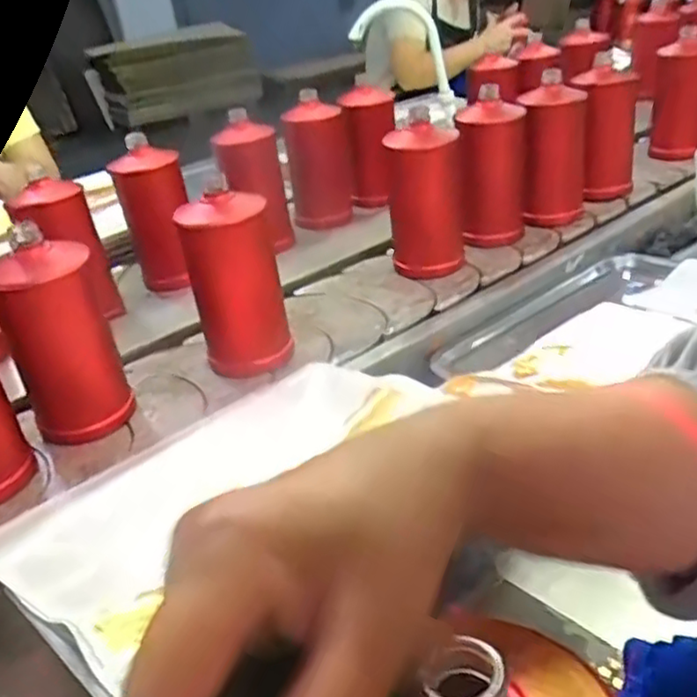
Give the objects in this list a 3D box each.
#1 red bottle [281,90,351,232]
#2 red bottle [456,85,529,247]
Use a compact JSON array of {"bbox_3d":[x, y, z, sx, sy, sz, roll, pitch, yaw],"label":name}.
[{"bbox_3d":[-0.043,-0.272,1.001,0.091,0.177,0.098,-9,29,-2],"label":"red bottle"},{"bbox_3d":[0.180,-0.219,0.855,0.080,0.184,0.098,-2,30,11],"label":"red bottle"}]

